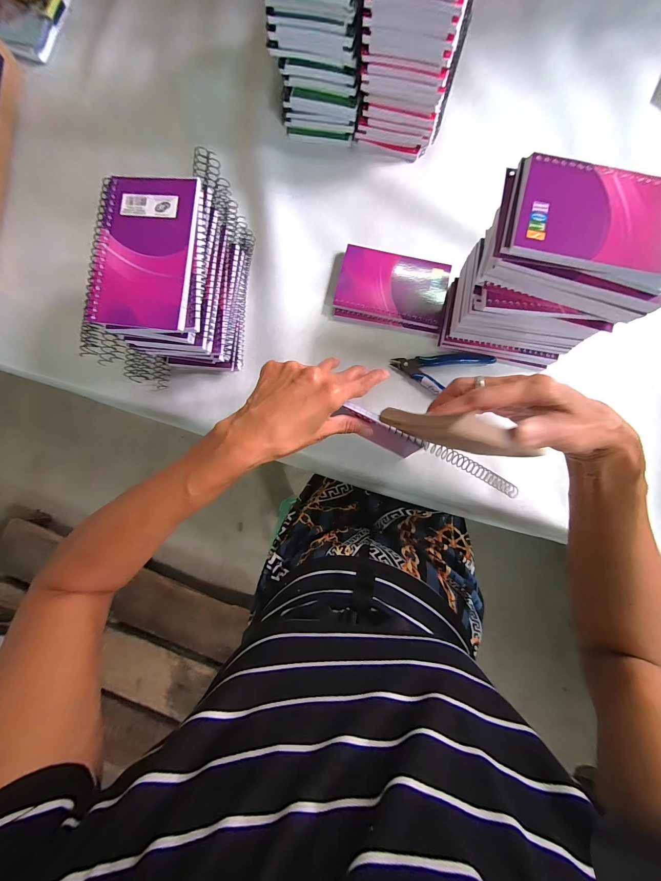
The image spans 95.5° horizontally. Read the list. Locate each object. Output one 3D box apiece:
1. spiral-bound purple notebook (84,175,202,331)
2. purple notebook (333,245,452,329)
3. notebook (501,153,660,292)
[{"bbox_3d":[-0.162,-0.162,0.258,0.090,0.010,0.134,2,86,3],"label":"spiral-bound purple notebook"},{"bbox_3d":[0.075,-0.187,0.366,0.127,0.016,0.081,13,86,4],"label":"purple notebook"},{"bbox_3d":[0.208,-0.170,0.232,0.131,0.015,0.079,15,86,4],"label":"notebook"}]

